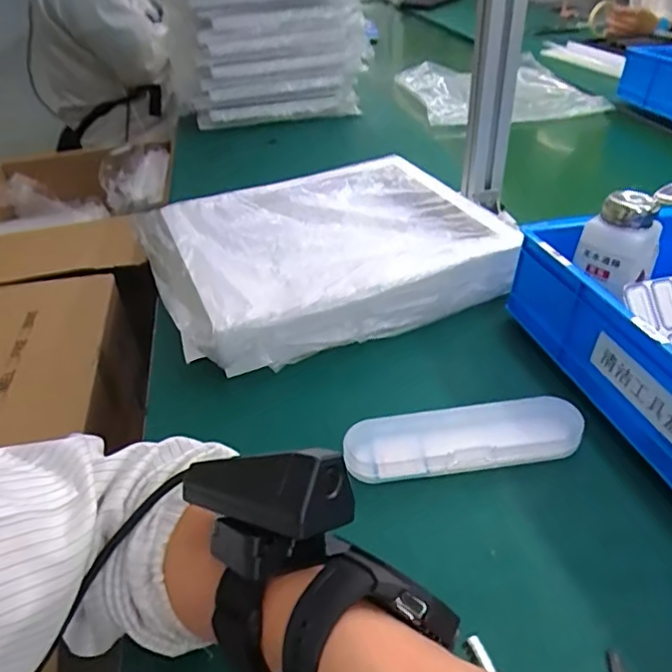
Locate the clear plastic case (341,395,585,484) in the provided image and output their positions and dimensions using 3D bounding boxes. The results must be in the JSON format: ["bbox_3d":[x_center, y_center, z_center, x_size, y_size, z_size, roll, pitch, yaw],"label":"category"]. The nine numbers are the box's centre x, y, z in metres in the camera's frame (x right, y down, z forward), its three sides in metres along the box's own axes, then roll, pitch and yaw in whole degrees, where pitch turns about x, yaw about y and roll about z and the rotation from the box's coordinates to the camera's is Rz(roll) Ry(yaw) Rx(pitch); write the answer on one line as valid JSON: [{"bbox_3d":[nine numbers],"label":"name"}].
[{"bbox_3d":[0.093,0.077,0.422,0.170,0.035,0.043,-5,37,-1],"label":"clear plastic case"}]

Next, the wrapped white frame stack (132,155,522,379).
[{"bbox_3d":[-0.016,-0.093,0.634,0.353,0.078,0.307,-19,40,-19],"label":"wrapped white frame stack"}]

